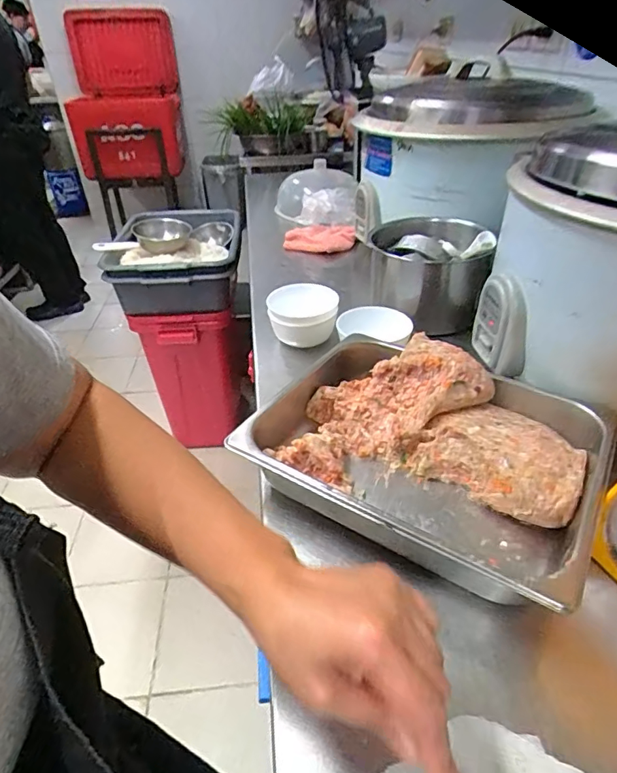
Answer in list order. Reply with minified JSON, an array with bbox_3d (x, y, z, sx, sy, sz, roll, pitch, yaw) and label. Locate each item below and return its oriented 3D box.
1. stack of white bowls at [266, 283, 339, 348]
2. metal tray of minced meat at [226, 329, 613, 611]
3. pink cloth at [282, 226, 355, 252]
[{"bbox_3d":[-0.009,-0.105,0.734,0.106,0.068,0.102,0,37,1],"label":"stack of white bowls"},{"bbox_3d":[0.116,0.058,0.493,0.318,0.076,0.258,20,42,28],"label":"metal tray of minced meat"},{"bbox_3d":[0.031,-0.345,1.097,0.162,0.045,0.113,16,40,22],"label":"pink cloth"}]

